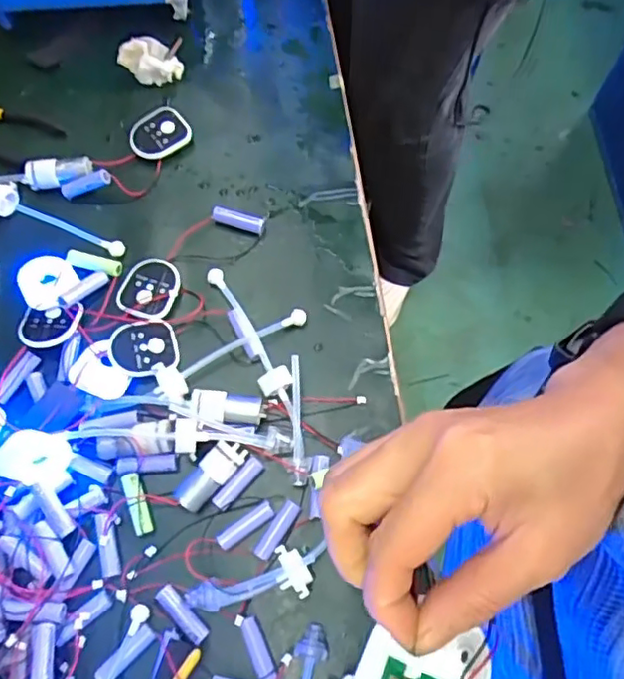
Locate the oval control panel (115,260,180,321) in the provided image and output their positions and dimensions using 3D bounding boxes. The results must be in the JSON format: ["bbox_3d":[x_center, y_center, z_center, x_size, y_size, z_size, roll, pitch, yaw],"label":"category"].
[{"bbox_3d":[-0.149,-0.047,0.576,0.054,0.017,0.061,3,71,3],"label":"oval control panel"}]

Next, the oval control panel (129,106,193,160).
[{"bbox_3d":[-0.157,-0.211,0.635,0.060,0.018,0.059,-32,73,-9],"label":"oval control panel"}]

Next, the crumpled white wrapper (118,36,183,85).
[{"bbox_3d":[-0.172,-0.304,0.668,0.067,0.018,0.064,-1,71,2],"label":"crumpled white wrapper"}]

